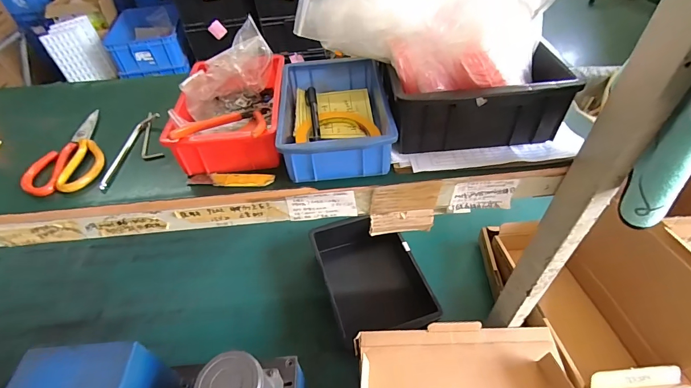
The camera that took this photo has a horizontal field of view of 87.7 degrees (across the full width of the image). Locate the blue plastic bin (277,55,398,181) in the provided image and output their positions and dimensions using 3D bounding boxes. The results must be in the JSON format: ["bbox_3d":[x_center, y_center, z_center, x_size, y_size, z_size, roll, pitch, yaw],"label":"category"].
[{"bbox_3d":[-0.016,-0.104,0.463,0.127,0.053,0.192,-6,47,-1],"label":"blue plastic bin"}]

